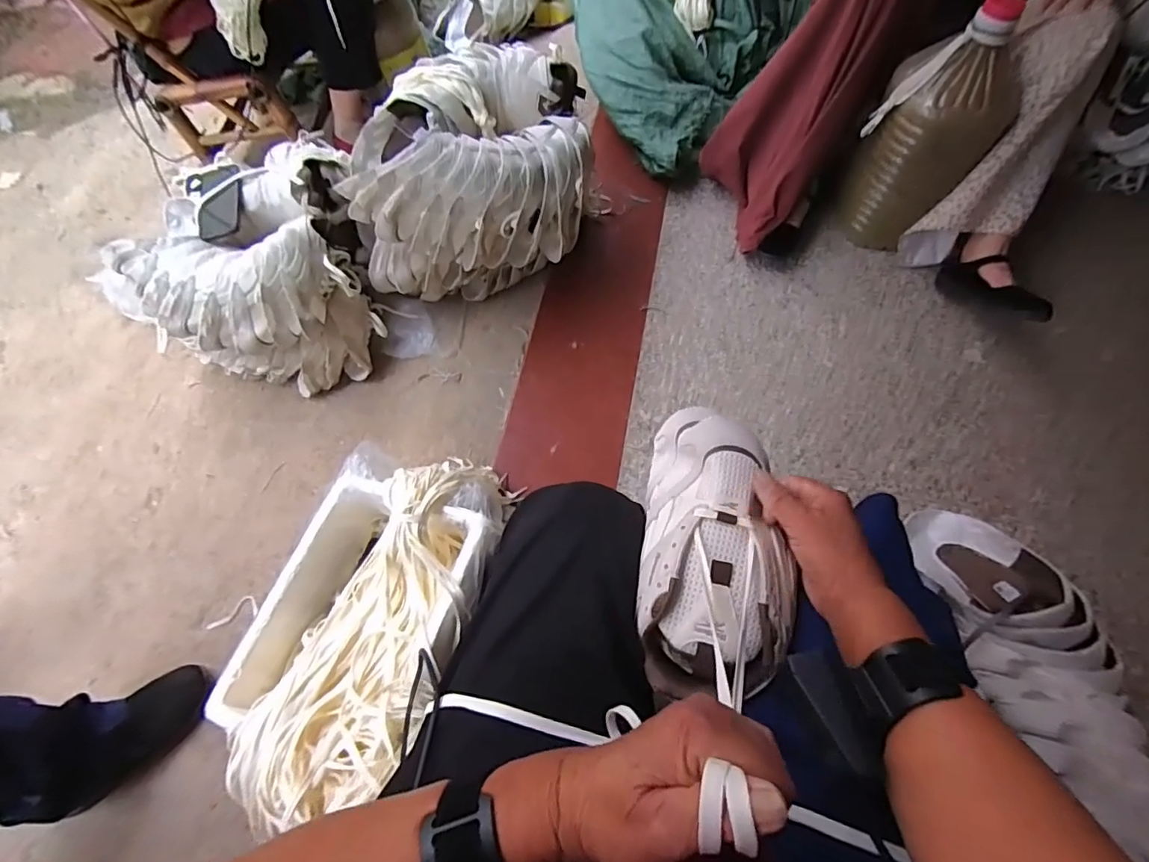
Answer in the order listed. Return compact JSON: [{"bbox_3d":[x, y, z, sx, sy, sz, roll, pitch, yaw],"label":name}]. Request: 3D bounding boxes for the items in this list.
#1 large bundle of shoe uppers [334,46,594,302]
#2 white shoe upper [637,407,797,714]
[{"bbox_3d":[-0.188,-0.431,1.002,0.422,0.339,0.313,-9,64,-4],"label":"large bundle of shoe uppers"},{"bbox_3d":[0.112,0.091,0.440,0.111,0.078,0.222,2,65,2],"label":"white shoe upper"}]

